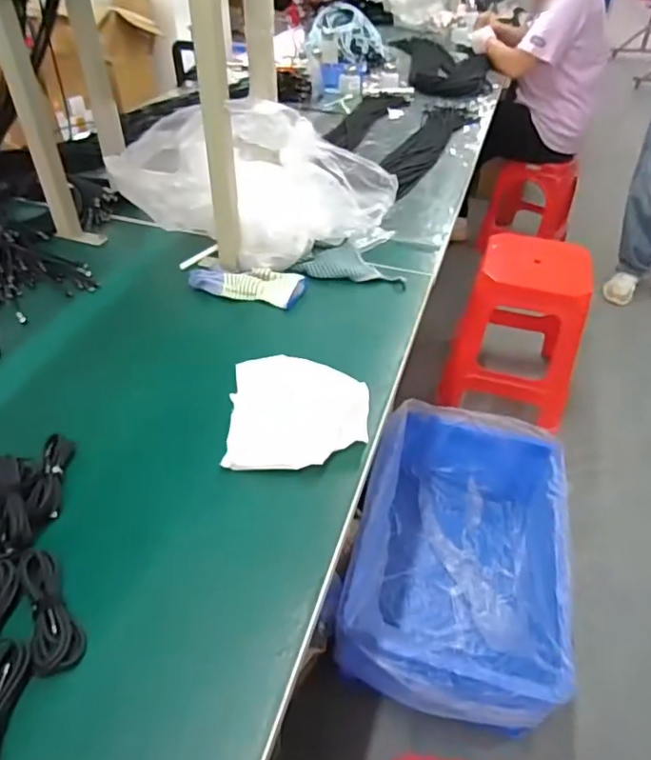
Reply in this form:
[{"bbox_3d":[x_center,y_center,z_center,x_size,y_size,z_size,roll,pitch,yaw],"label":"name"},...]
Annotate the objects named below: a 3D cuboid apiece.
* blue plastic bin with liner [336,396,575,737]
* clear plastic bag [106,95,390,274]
[{"bbox_3d":[0.297,0.394,1.206,0.428,0.307,0.647,13,44,12],"label":"blue plastic bin with liner"},{"bbox_3d":[-0.117,-0.310,0.890,0.446,0.211,0.174,7,43,7],"label":"clear plastic bag"}]

